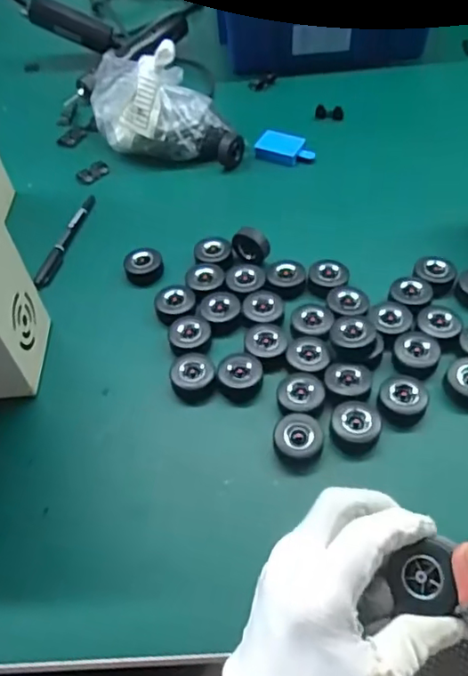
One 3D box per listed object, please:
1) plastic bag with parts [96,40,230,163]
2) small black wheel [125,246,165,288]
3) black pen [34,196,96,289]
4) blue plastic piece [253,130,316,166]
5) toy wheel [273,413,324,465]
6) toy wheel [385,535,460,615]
[{"bbox_3d":[-0.096,-0.280,0.668,0.140,0.094,0.129,-17,53,-7],"label":"plastic bag with parts"},{"bbox_3d":[-0.090,-0.072,0.559,0.038,0.022,0.034,-13,53,-4],"label":"small black wheel"},{"bbox_3d":[-0.179,-0.107,0.594,0.012,0.008,0.143,8,54,11],"label":"black pen"},{"bbox_3d":[0.063,-0.228,0.668,0.071,0.010,0.048,21,58,20],"label":"blue plastic piece"},{"bbox_3d":[0.050,0.077,0.425,0.036,0.021,0.034,-3,53,4],"label":"toy wheel"},{"bbox_3d":[0.097,0.122,0.290,0.030,0.018,0.036,3,54,8],"label":"toy wheel"}]

